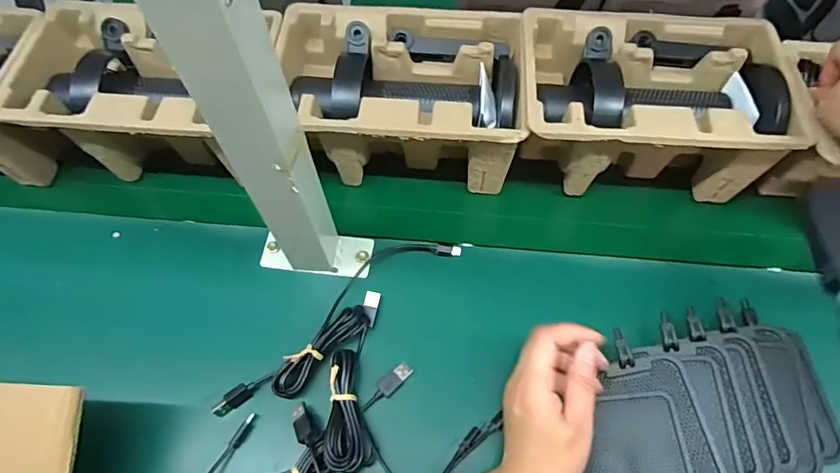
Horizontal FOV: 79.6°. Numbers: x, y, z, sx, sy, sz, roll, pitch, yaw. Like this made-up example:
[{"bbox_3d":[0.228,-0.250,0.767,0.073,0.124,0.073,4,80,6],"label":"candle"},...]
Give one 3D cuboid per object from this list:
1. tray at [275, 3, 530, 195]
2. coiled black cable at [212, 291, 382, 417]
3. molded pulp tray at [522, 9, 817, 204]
[{"bbox_3d":[-0.017,-0.125,0.481,0.222,0.102,0.146,1,62,2],"label":"tray"},{"bbox_3d":[-0.092,0.098,0.408,0.152,0.025,0.033,-35,66,-16],"label":"coiled black cable"},{"bbox_3d":[0.205,-0.117,0.472,0.226,0.100,0.148,2,62,3],"label":"molded pulp tray"}]

